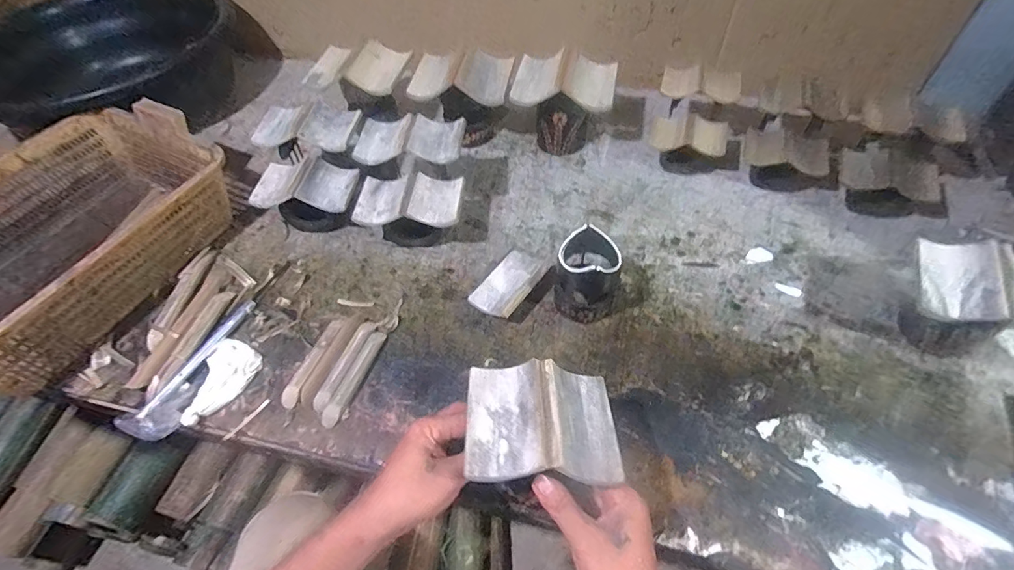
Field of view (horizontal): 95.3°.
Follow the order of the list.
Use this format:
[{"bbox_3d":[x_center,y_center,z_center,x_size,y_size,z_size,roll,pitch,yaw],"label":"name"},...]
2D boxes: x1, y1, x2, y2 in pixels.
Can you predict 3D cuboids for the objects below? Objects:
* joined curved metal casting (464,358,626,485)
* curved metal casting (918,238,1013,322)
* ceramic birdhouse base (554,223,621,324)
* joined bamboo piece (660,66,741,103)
[{"bbox_3d":[0.029,0.112,0.384,0.122,0.037,0.098,1,54,0],"label":"joined curved metal casting"},{"bbox_3d":[0.487,0.002,0.458,0.124,0.032,0.099,20,55,18],"label":"curved metal casting"},{"bbox_3d":[0.095,-0.013,0.548,0.068,0.090,0.071,16,54,15],"label":"ceramic birdhouse base"},{"bbox_3d":[0.276,-0.284,0.661,0.105,0.029,0.048,9,52,10],"label":"joined bamboo piece"}]

